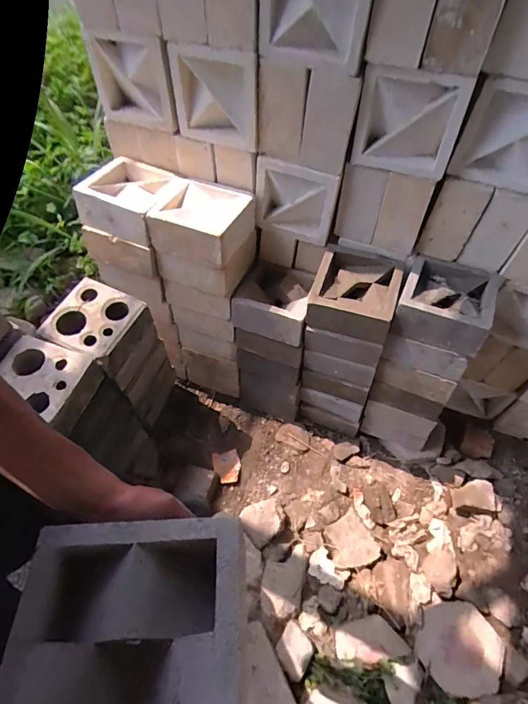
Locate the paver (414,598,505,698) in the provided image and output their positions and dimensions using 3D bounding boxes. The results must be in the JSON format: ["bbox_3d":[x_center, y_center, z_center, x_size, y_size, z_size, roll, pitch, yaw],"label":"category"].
[{"bbox_3d":[0.506,0.755,1.093,0.203,0.048,0.199,29,58,19],"label":"paver"}]

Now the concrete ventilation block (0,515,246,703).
[{"bbox_3d":[-0.120,0.265,0.391,0.202,0.087,0.192,-2,54,-3],"label":"concrete ventilation block"}]

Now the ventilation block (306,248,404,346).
[{"bbox_3d":[0.223,-0.141,1.059,0.200,0.108,0.183,17,57,11],"label":"ventilation block"}]

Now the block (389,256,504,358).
[{"bbox_3d":[0.433,-0.117,1.016,0.201,0.093,0.199,21,58,13],"label":"block"}]

